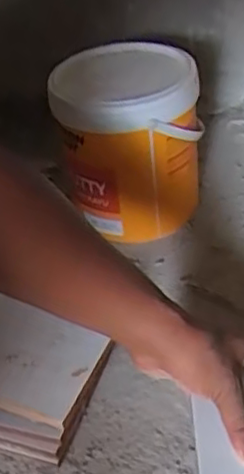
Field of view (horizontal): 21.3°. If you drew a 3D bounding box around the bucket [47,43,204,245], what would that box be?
[{"bbox_3d":[0.008,-0.103,0.705,0.142,0.162,0.159,-4,39,3],"label":"bucket"}]

